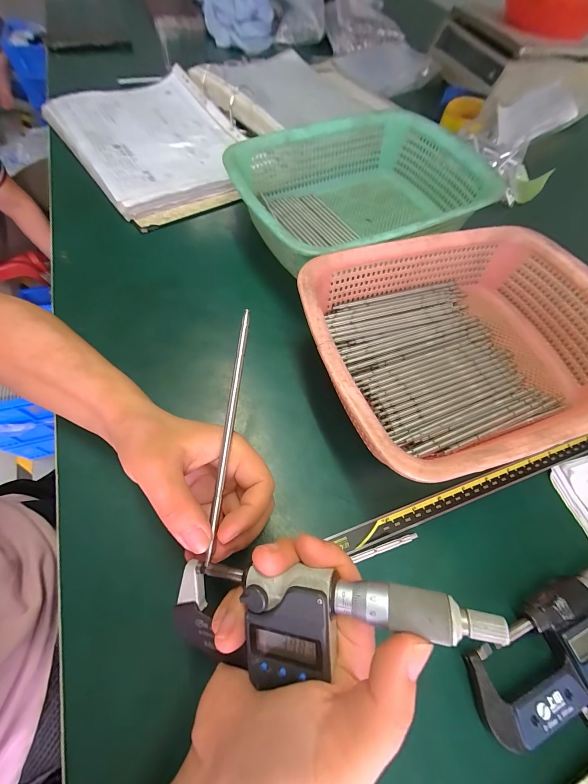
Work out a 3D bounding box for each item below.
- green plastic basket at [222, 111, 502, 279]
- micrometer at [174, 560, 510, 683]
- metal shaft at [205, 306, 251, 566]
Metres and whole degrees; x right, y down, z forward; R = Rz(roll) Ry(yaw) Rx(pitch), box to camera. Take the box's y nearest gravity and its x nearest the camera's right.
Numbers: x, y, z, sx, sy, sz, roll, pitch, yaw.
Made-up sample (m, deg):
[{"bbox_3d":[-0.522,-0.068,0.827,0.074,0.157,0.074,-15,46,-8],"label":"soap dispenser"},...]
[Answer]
[{"bbox_3d":[0.076,-0.238,0.382,0.293,0.085,0.222,-19,65,-13],"label":"green plastic basket"},{"bbox_3d":[0.007,0.108,0.141,0.158,0.028,0.044,-14,61,19],"label":"micrometer"},{"bbox_3d":[-0.041,0.013,0.196,0.005,0.008,0.147,6,73,-1],"label":"metal shaft"}]

